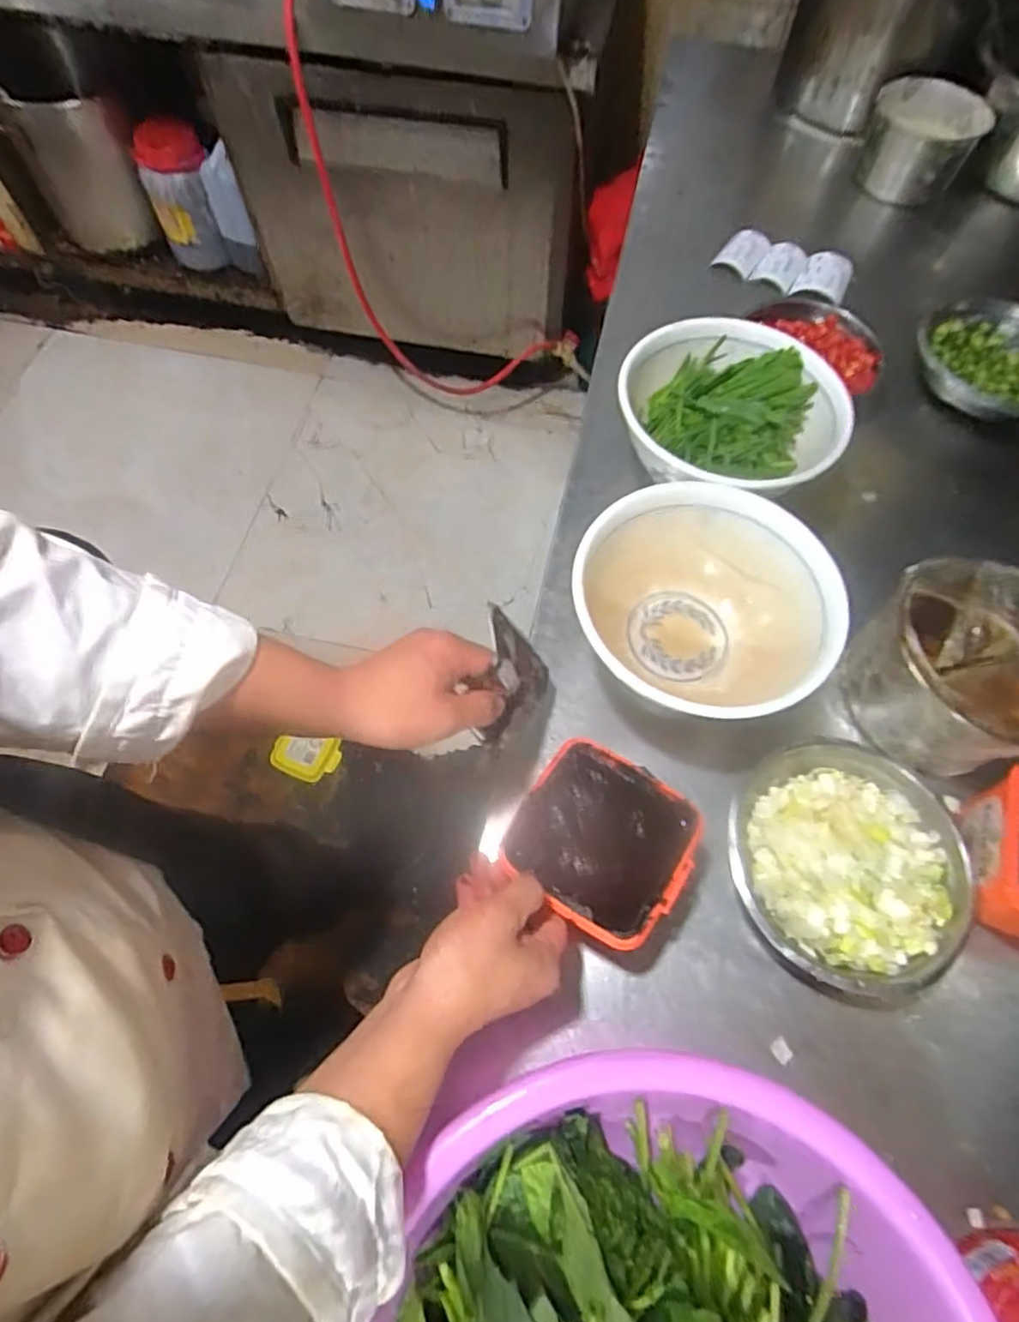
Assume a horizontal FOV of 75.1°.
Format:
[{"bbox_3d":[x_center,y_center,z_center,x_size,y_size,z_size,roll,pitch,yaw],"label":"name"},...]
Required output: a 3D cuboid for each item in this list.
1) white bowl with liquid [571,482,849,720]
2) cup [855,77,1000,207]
[{"bbox_3d":[0.158,-0.036,0.569,0.192,0.115,0.196,0,64,0],"label":"white bowl with liquid"},{"bbox_3d":[0.572,-0.729,0.926,0.144,0.088,0.166,20,65,9],"label":"cup"}]

